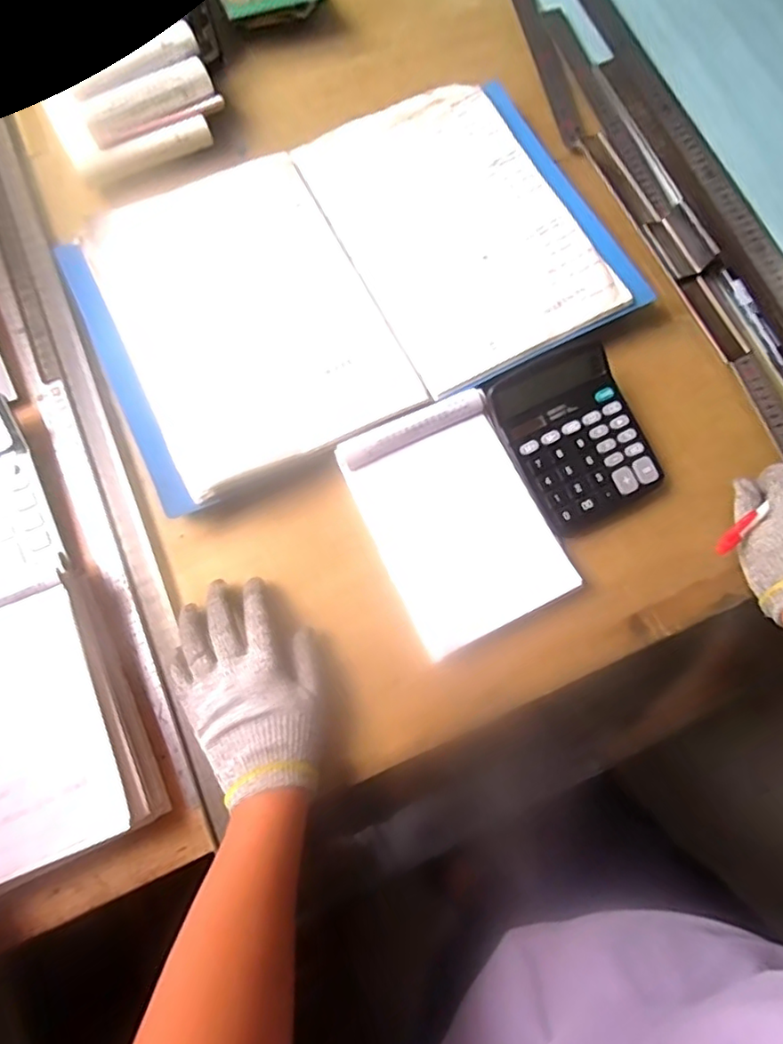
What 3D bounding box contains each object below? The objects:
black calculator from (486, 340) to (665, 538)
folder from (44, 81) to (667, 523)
[{"bbox_3d":[0.161,-0.072,0.516,0.115,0.041,0.140,-27,74,-7],"label":"black calculator"},{"bbox_3d":[-0.043,-0.239,0.572,0.475,0.042,0.323,-26,74,-8],"label":"folder"}]

